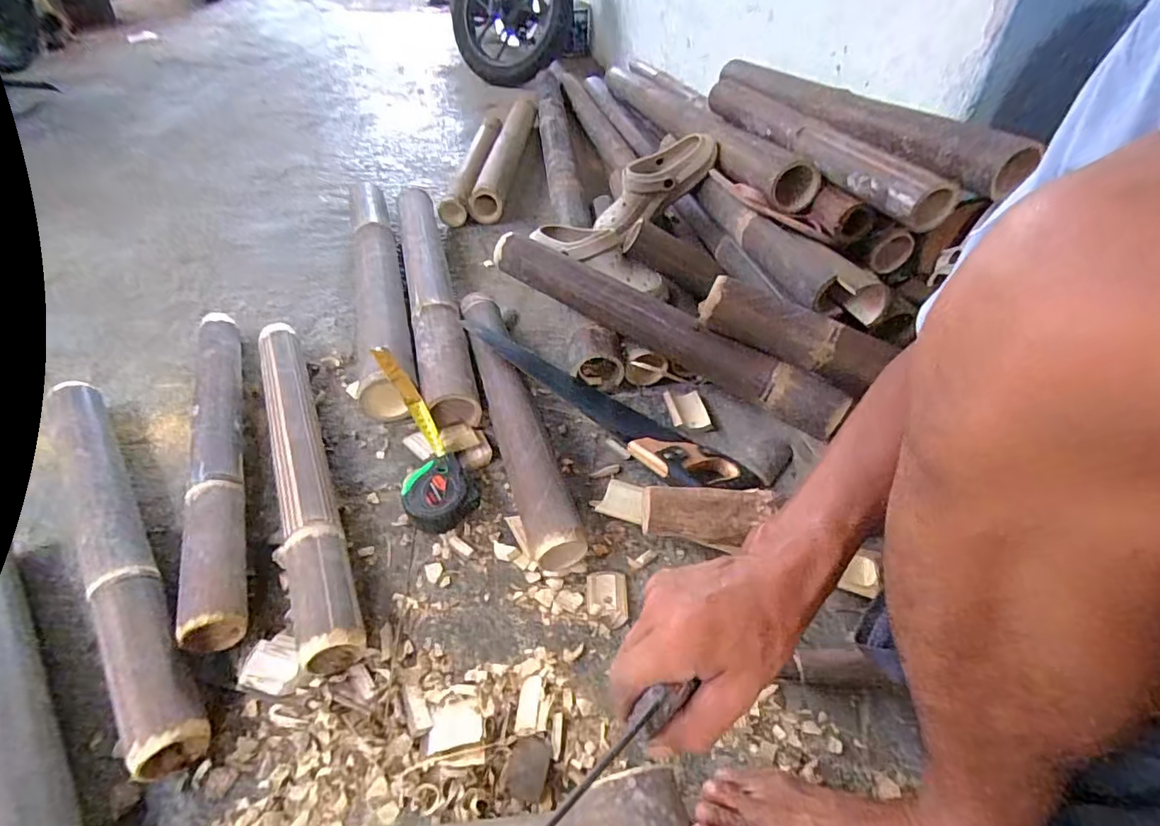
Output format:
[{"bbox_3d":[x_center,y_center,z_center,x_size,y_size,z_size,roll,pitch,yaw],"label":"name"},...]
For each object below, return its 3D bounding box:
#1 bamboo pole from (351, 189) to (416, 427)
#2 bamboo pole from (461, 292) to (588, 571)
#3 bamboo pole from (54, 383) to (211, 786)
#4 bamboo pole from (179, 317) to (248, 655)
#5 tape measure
[{"bbox_3d":[-0.365,-0.251,0.945,0.094,0.091,0.716,-11,46,-14],"label":"bamboo pole"},{"bbox_3d":[-0.093,-0.007,0.729,0.077,0.077,0.478,-13,46,-15],"label":"bamboo pole"},{"bbox_3d":[-0.491,0.136,0.564,0.054,0.058,0.495,-29,52,-28],"label":"bamboo pole"},{"bbox_3d":[-0.456,0.034,0.667,0.061,0.057,0.540,-16,47,-18],"label":"bamboo pole"},{"bbox_3d":[-0.200,0.024,0.675,0.083,0.058,0.258,-16,63,-19],"label":"tape measure"}]

